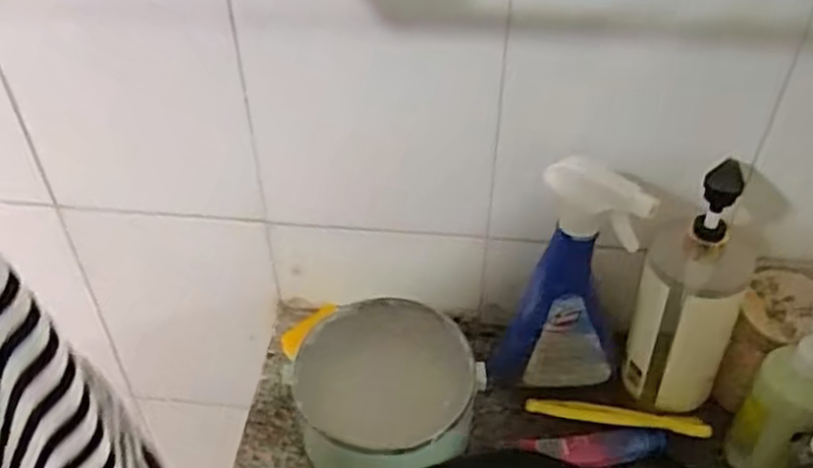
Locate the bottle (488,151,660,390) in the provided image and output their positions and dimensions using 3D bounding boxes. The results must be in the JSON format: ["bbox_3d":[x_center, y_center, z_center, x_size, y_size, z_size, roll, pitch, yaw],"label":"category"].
[{"bbox_3d":[0.126,0.040,0.609,0.100,0.230,0.043,15,45,14],"label":"bottle"}]

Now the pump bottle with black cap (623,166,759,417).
[{"bbox_3d":[0.234,0.042,0.624,0.083,0.217,0.088,15,45,15],"label":"pump bottle with black cap"}]

